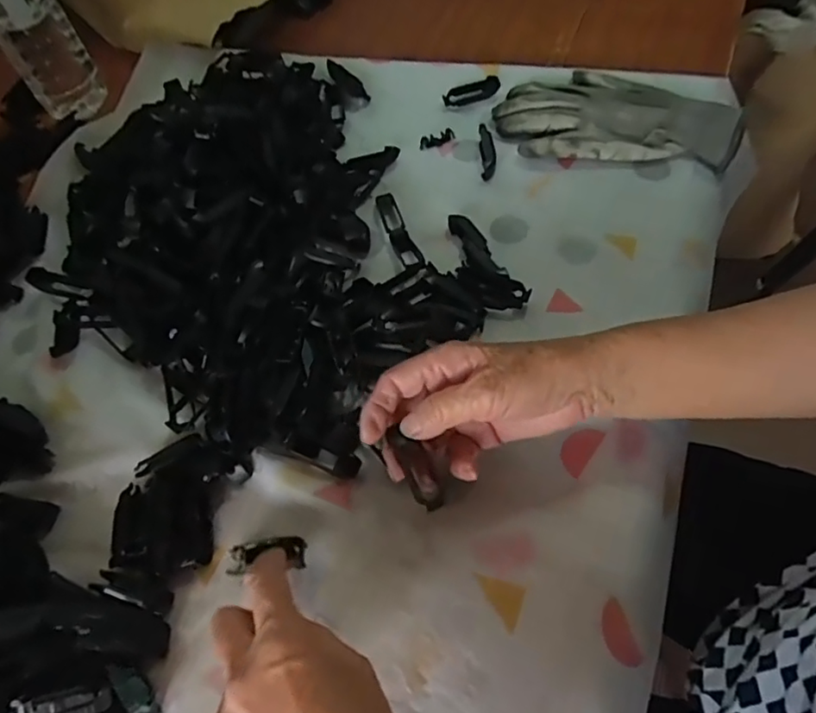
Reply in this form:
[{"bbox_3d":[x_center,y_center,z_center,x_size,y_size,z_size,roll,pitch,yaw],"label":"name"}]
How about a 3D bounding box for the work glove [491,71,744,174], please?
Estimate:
[{"bbox_3d":[0.193,-0.219,0.542,0.217,0.031,0.111,9,61,9],"label":"work glove"}]

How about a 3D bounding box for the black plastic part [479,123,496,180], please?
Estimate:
[{"bbox_3d":[0.073,-0.190,0.534,0.013,0.013,0.057,-4,76,1],"label":"black plastic part"}]

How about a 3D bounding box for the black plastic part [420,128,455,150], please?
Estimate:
[{"bbox_3d":[0.028,-0.210,0.556,0.038,0.008,0.012,-32,63,-14],"label":"black plastic part"}]

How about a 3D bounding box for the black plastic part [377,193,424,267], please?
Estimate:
[{"bbox_3d":[-0.009,-0.111,0.501,0.018,0.010,0.098,-18,60,-7],"label":"black plastic part"}]

